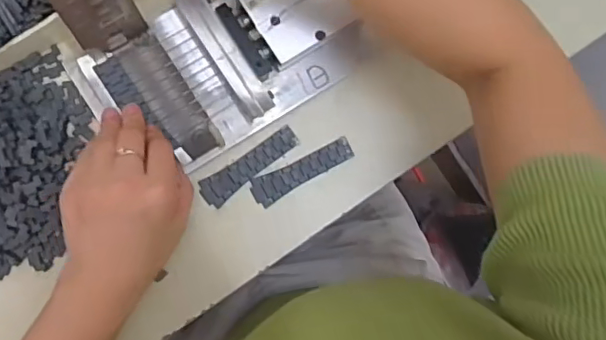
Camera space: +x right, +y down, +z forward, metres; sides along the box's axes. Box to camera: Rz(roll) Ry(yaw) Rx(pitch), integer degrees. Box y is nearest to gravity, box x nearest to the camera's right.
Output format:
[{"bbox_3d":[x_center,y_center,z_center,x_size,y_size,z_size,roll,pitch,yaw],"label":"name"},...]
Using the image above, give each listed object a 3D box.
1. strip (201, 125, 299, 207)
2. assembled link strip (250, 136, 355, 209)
[{"bbox_3d":[-0.042,-0.004,0.442,0.086,0.004,0.021,-37,91,-9],"label":"strip"},{"bbox_3d":[0.001,0.001,0.446,0.087,0.004,0.024,-25,89,-9],"label":"assembled link strip"}]

